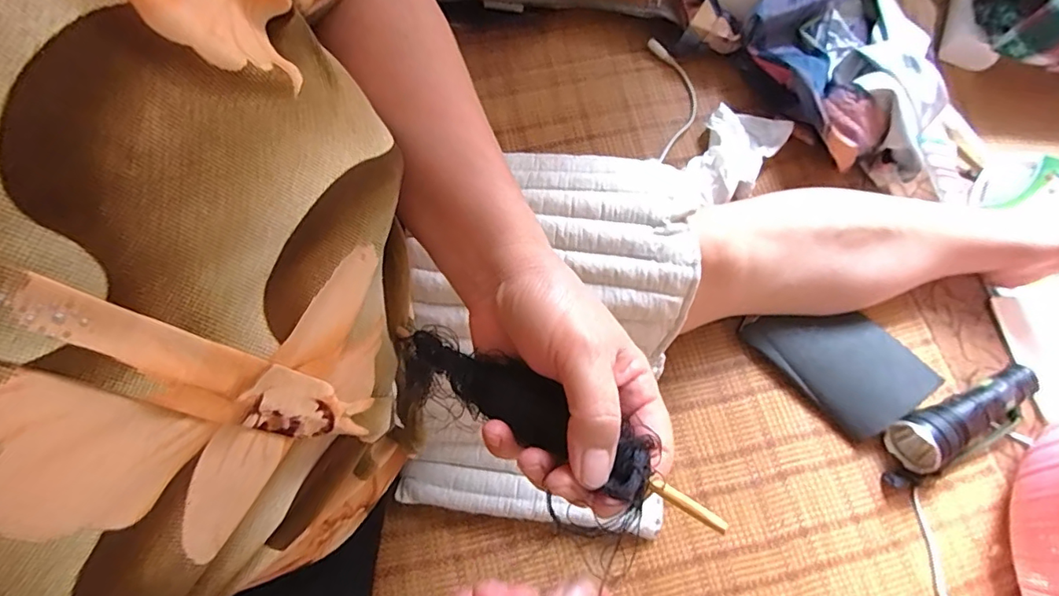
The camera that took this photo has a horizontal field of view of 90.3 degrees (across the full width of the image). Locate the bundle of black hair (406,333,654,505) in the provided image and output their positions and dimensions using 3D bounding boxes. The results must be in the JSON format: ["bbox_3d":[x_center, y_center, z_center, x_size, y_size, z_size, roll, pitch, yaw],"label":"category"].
[{"bbox_3d":[-0.009,0.047,0.252,0.148,0.013,0.027,22,68,36],"label":"bundle of black hair"}]

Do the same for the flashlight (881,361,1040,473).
[{"bbox_3d":[0.399,0.105,0.472,0.155,0.042,0.046,-21,73,-10],"label":"flashlight"}]

